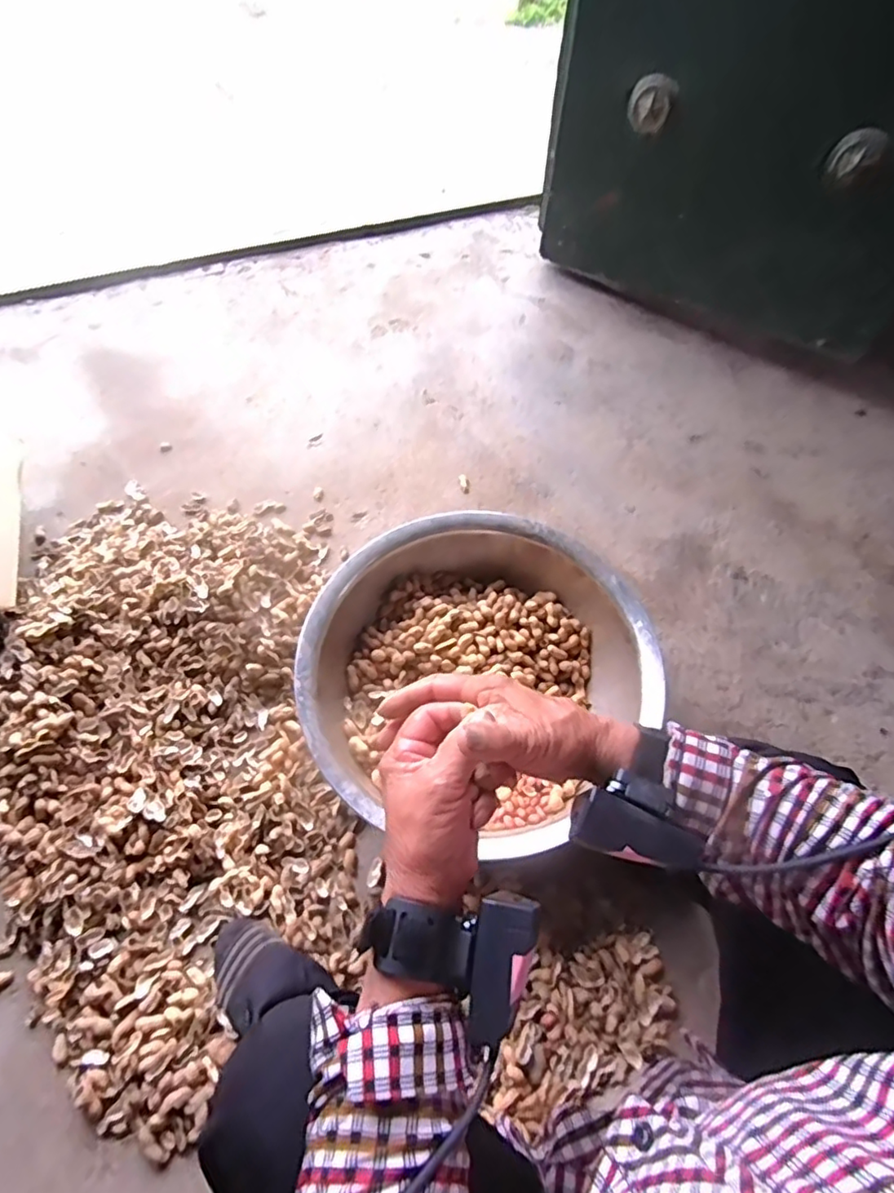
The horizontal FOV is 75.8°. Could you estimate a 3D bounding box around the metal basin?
[{"bbox_3d":[0.041,0.091,0.771,0.448,0.133,0.411,1,57,-2],"label":"metal basin"}]

